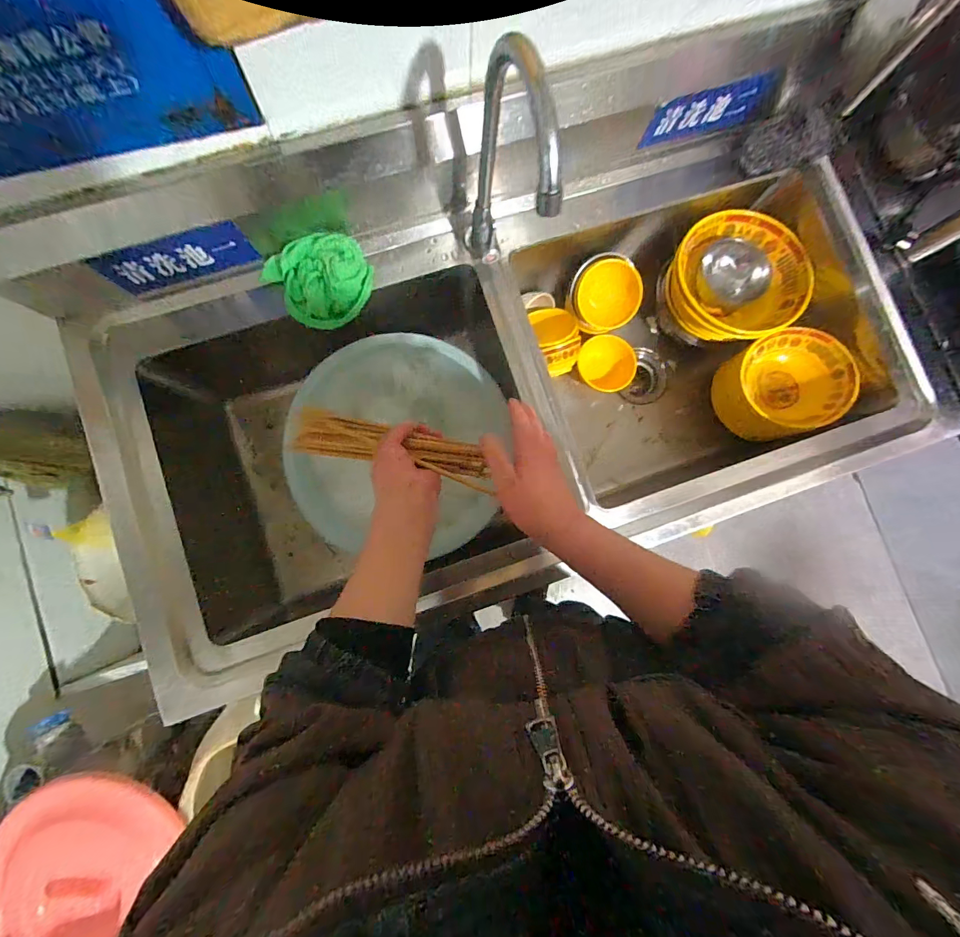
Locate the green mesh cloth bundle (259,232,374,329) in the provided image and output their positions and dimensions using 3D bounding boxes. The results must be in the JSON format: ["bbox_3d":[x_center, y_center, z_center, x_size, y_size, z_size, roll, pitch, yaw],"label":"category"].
[{"bbox_3d":[-0.221,-0.269,0.574,0.136,0.065,0.113,-35,87,-6],"label":"green mesh cloth bundle"}]

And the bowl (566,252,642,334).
[{"bbox_3d":[0.220,-0.313,0.736,0.125,0.052,0.125,2,116,3],"label":"bowl"}]

